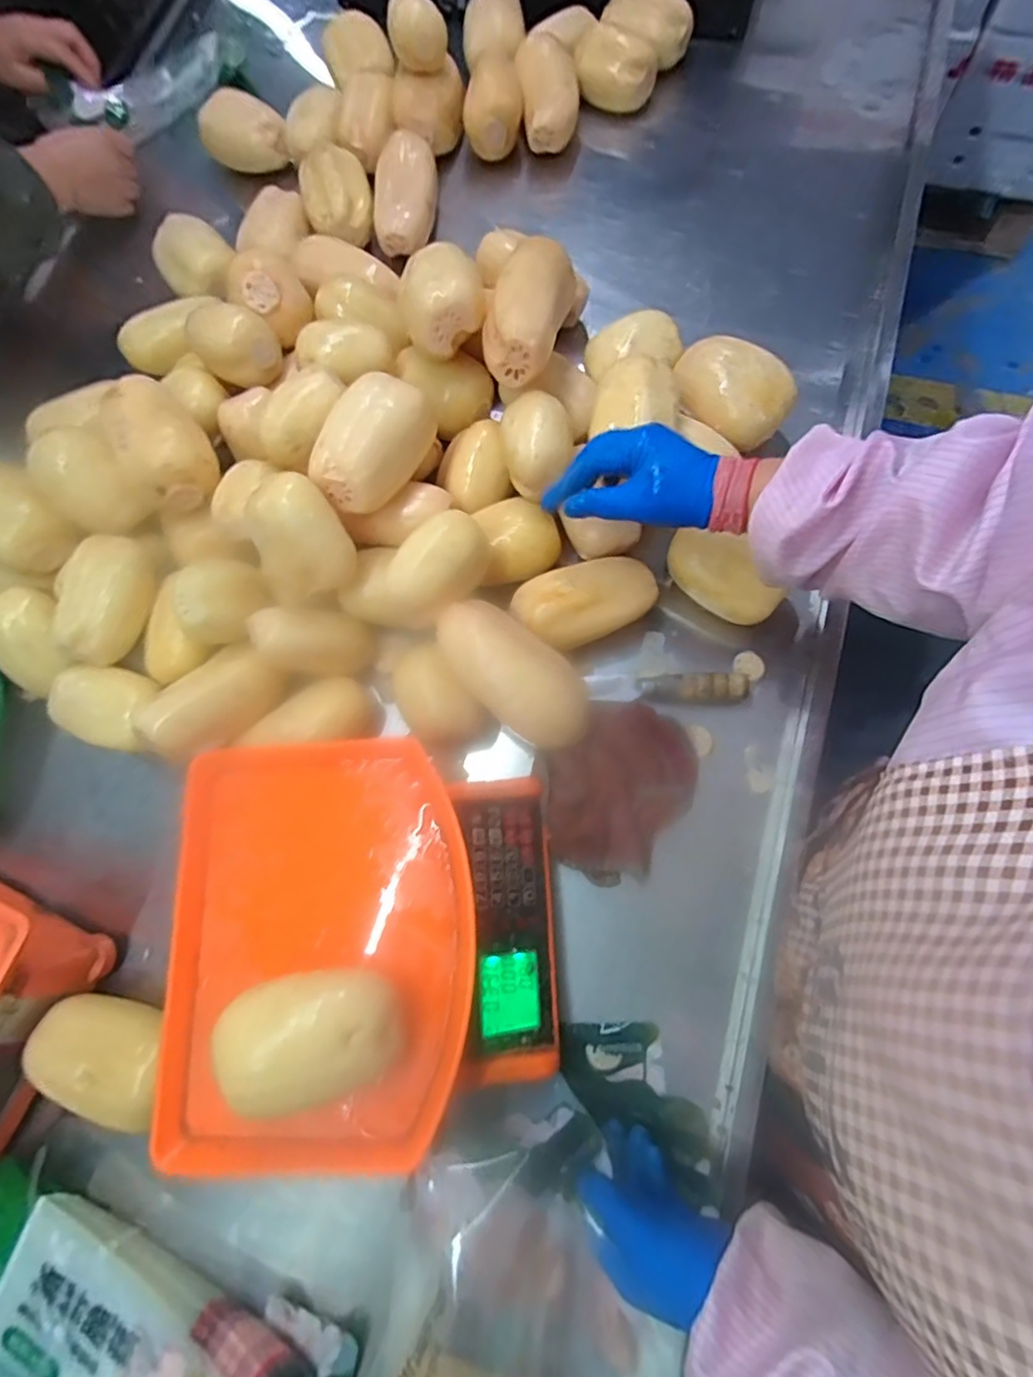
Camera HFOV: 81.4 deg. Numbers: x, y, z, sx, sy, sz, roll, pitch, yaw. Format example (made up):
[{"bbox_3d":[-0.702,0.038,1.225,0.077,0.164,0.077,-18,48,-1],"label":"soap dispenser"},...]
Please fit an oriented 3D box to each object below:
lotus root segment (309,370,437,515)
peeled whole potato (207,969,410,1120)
[{"bbox_3d":[-0.130,-0.220,0.544,0.063,0.056,0.120,24,79,11],"label":"lotus root segment"},{"bbox_3d":[-0.131,0.230,0.399,0.110,0.064,0.078,-12,74,2],"label":"peeled whole potato"}]

